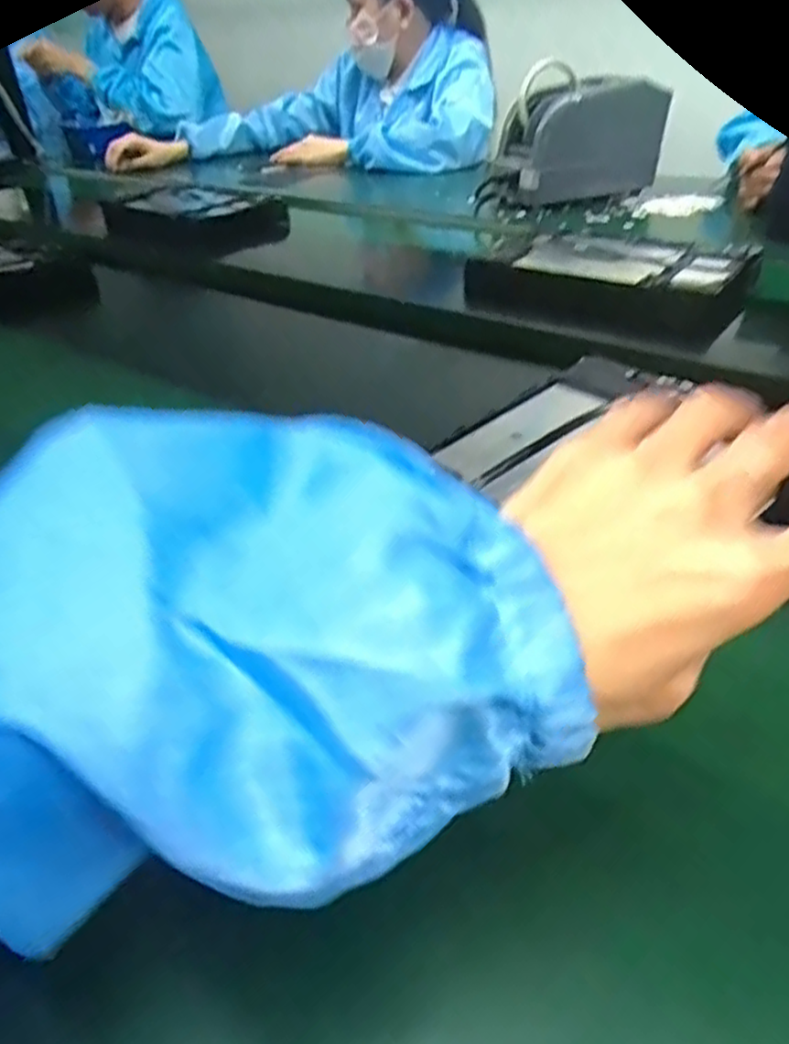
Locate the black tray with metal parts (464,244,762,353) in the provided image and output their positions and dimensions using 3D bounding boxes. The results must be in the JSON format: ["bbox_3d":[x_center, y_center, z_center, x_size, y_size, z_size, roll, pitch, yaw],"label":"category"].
[{"bbox_3d":[0.214,-0.239,0.701,0.170,0.048,0.240,-31,41,-34],"label":"black tray with metal parts"}]

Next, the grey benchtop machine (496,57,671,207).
[{"bbox_3d":[0.256,-0.539,0.973,0.218,0.153,0.072,-10,33,-7],"label":"grey benchtop machine"}]

